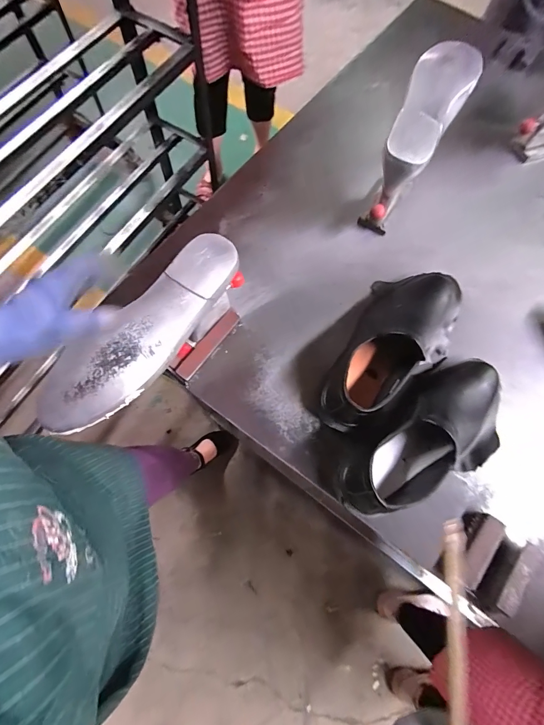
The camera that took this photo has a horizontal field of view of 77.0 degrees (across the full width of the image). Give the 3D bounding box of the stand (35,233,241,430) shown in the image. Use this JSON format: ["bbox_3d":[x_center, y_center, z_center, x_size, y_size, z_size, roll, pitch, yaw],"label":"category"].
[{"bbox_3d":[-0.139,-0.015,0.471,0.077,0.195,0.286,34,75,9],"label":"stand"}]

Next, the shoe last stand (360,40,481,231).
[{"bbox_3d":[0.239,-0.375,0.603,0.086,0.189,0.250,29,74,7],"label":"shoe last stand"}]

